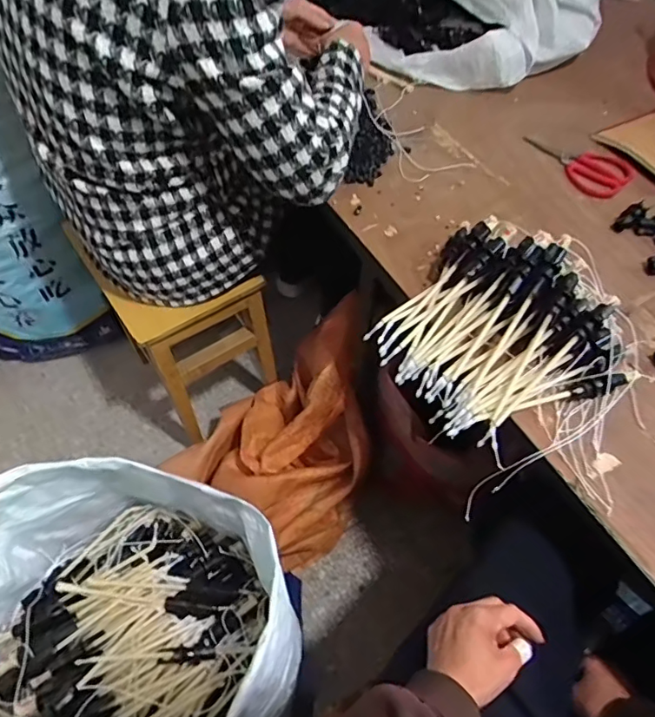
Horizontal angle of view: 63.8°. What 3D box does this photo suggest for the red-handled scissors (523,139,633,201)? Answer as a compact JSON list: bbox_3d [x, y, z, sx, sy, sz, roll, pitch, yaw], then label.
[{"bbox_3d":[0.370,-0.295,0.780,0.078,0.017,0.162,-30,62,-19],"label":"red-handled scissors"}]

